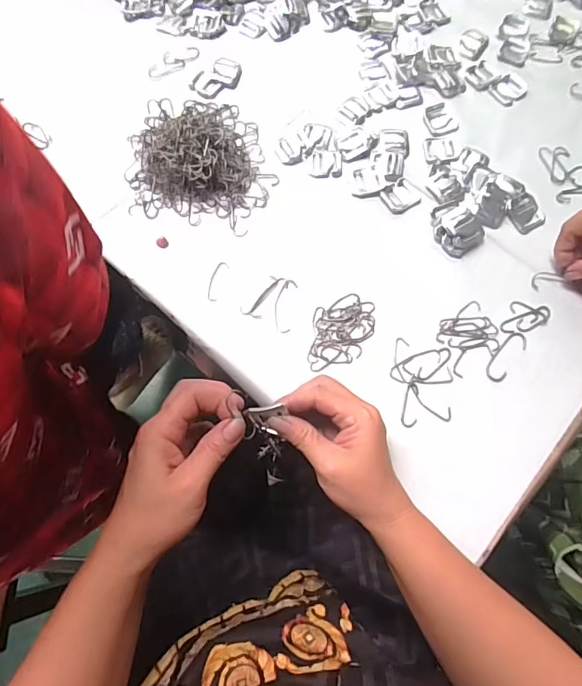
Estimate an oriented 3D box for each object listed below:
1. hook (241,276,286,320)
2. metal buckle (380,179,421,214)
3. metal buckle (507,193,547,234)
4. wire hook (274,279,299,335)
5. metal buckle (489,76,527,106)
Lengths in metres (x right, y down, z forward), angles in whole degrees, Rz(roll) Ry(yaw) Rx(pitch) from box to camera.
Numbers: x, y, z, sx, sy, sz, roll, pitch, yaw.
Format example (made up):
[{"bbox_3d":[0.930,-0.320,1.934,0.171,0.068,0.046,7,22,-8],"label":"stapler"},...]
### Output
[{"bbox_3d":[-0.024,-0.043,0.421,0.018,0.004,0.050,35,76,12],"label":"hook"},{"bbox_3d":[0.108,-0.145,0.451,0.032,0.004,0.032,-29,74,-8],"label":"metal buckle"},{"bbox_3d":[0.228,-0.126,0.442,0.032,0.007,0.035,-27,73,-8],"label":"metal buckle"},{"bbox_3d":[-0.006,-0.035,0.420,0.017,0.004,0.052,9,72,4],"label":"wire hook"},{"bbox_3d":[0.235,-0.273,0.490,0.037,0.004,0.031,-35,74,-10],"label":"metal buckle"}]

